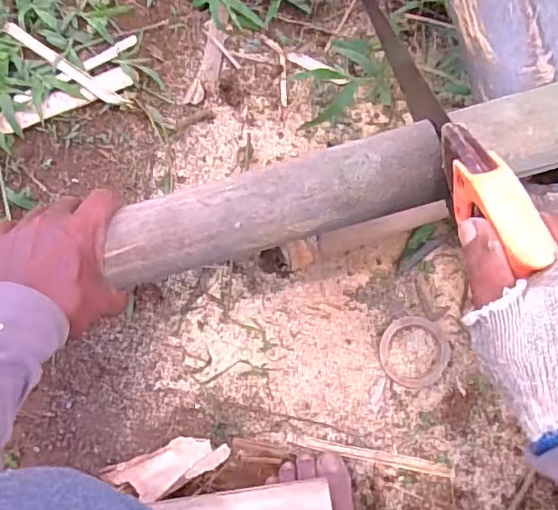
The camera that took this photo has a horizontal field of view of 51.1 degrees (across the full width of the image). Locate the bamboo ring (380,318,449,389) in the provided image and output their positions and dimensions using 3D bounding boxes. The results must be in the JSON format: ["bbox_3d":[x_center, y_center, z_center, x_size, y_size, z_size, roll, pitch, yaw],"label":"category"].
[{"bbox_3d":[0.136,0.096,0.580,0.068,0.004,0.069,0,75,1],"label":"bamboo ring"}]

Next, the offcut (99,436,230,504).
[{"bbox_3d":[-0.106,0.202,0.553,0.114,0.015,0.043,-23,75,-5],"label":"offcut"}]

